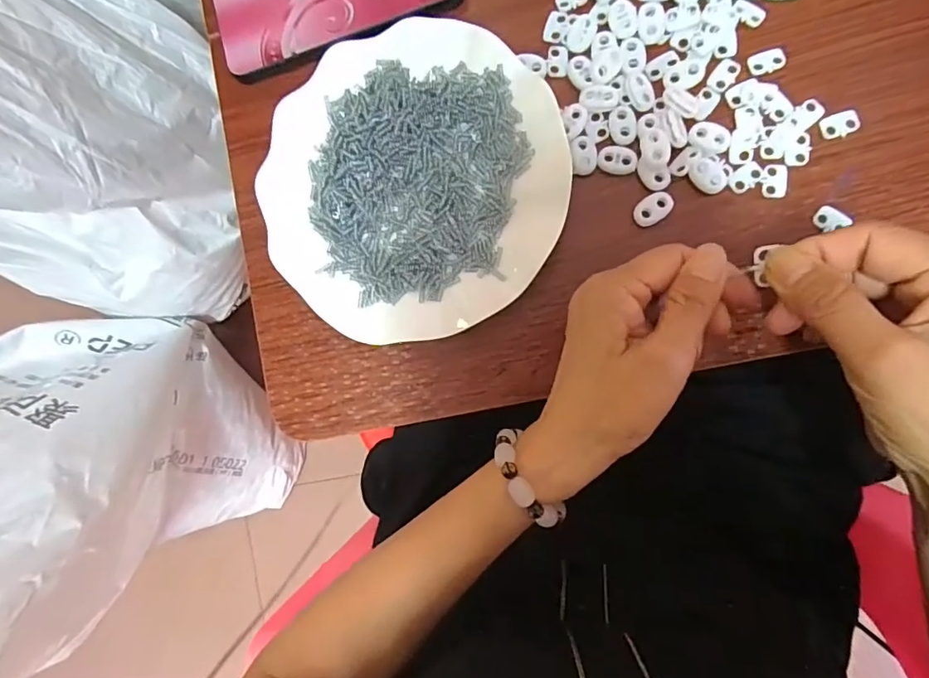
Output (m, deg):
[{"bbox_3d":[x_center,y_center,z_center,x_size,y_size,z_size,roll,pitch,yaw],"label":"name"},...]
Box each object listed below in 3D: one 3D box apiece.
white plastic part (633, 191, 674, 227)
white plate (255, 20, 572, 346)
[{"bbox_3d":[0.110,-0.076,0.294,0.024,0.006,0.016,-42,82,7],"label":"white plastic part"},{"bbox_3d":[-0.031,-0.092,0.308,0.178,0.020,0.179,0,89,10],"label":"white plate"}]

